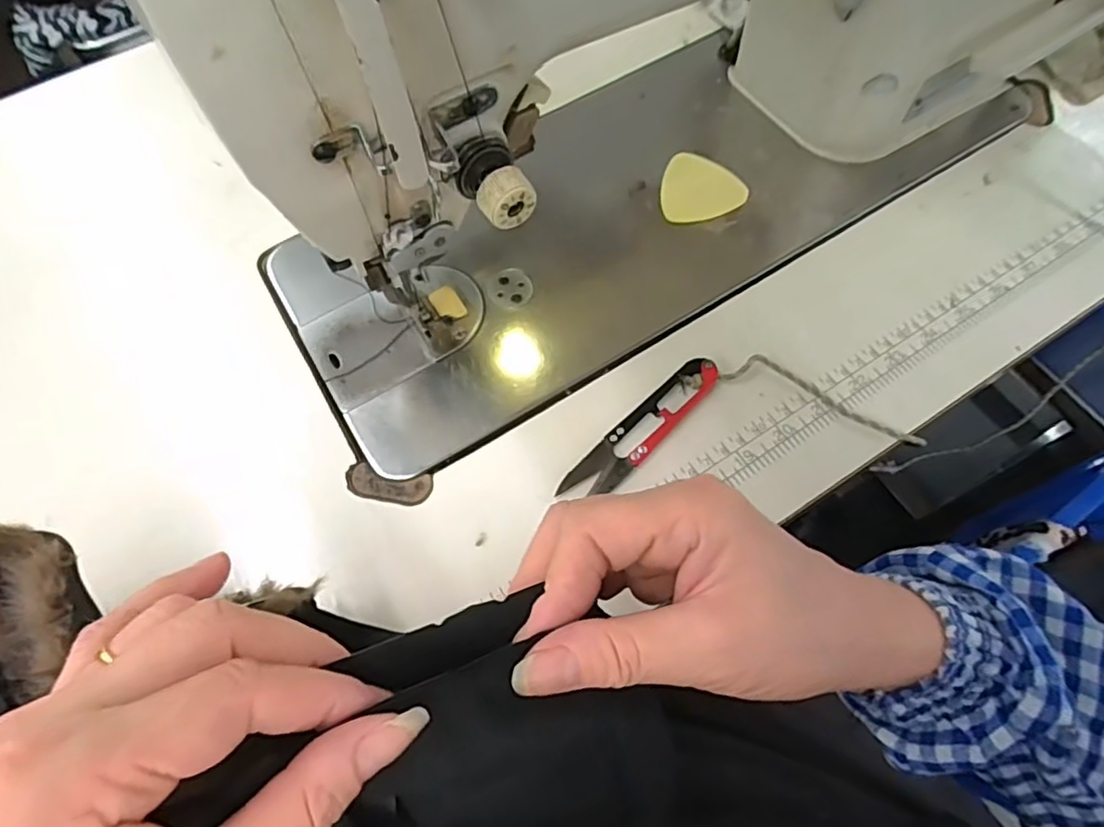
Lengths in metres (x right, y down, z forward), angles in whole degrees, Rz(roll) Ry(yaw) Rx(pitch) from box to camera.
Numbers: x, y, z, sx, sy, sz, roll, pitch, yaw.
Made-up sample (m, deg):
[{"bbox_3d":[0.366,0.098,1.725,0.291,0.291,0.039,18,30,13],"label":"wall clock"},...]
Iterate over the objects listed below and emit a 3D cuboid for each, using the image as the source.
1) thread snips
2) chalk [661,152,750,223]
[{"bbox_3d":[0.046,0.009,0.318,0.102,0.008,0.022,-42,71,-14],"label":"thread snips"},{"bbox_3d":[0.089,-0.142,0.388,0.052,0.005,0.050,-1,66,3],"label":"chalk"}]

